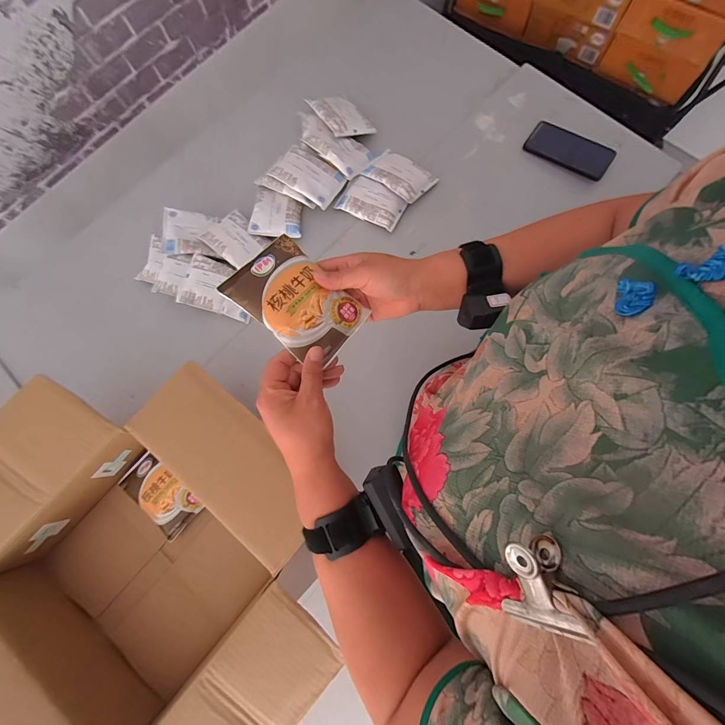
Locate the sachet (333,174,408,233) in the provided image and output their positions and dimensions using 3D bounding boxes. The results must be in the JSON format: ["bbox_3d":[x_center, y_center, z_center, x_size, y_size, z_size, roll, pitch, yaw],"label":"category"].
[{"bbox_3d":[0.020,-0.317,0.657,0.124,0.015,0.078,29,79,8],"label":"sachet"}]

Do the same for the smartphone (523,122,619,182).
[{"bbox_3d":[0.415,-0.428,0.665,0.159,0.011,0.077,33,80,9],"label":"smartphone"}]

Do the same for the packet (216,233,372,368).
[{"bbox_3d":[-0.065,-0.065,0.345,0.127,0.013,0.091,40,66,-5],"label":"packet"}]

